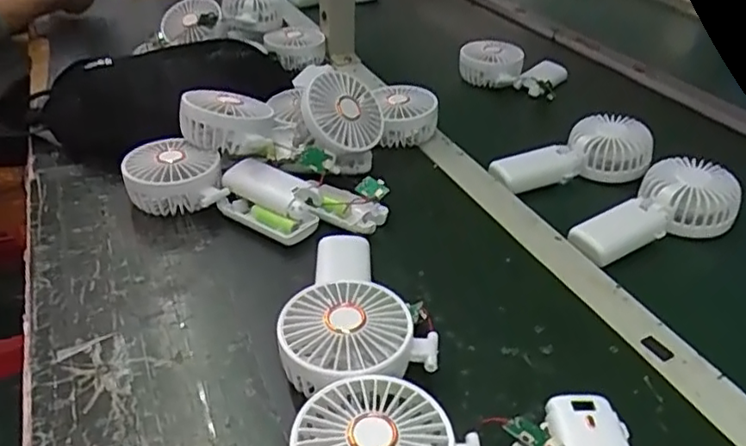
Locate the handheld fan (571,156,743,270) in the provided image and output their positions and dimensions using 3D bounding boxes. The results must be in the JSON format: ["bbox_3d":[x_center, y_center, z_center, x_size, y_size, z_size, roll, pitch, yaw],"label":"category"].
[{"bbox_3d":[0.259,-0.012,0.587,0.171,0.045,0.079,-22,40,-13],"label":"handheld fan"}]

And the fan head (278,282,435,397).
[{"bbox_3d":[-0.016,0.078,0.408,0.089,0.045,0.084,2,34,-1],"label":"fan head"}]

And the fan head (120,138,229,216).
[{"bbox_3d":[-0.184,-0.042,0.573,0.086,0.039,0.084,-9,36,-17],"label":"fan head"}]

